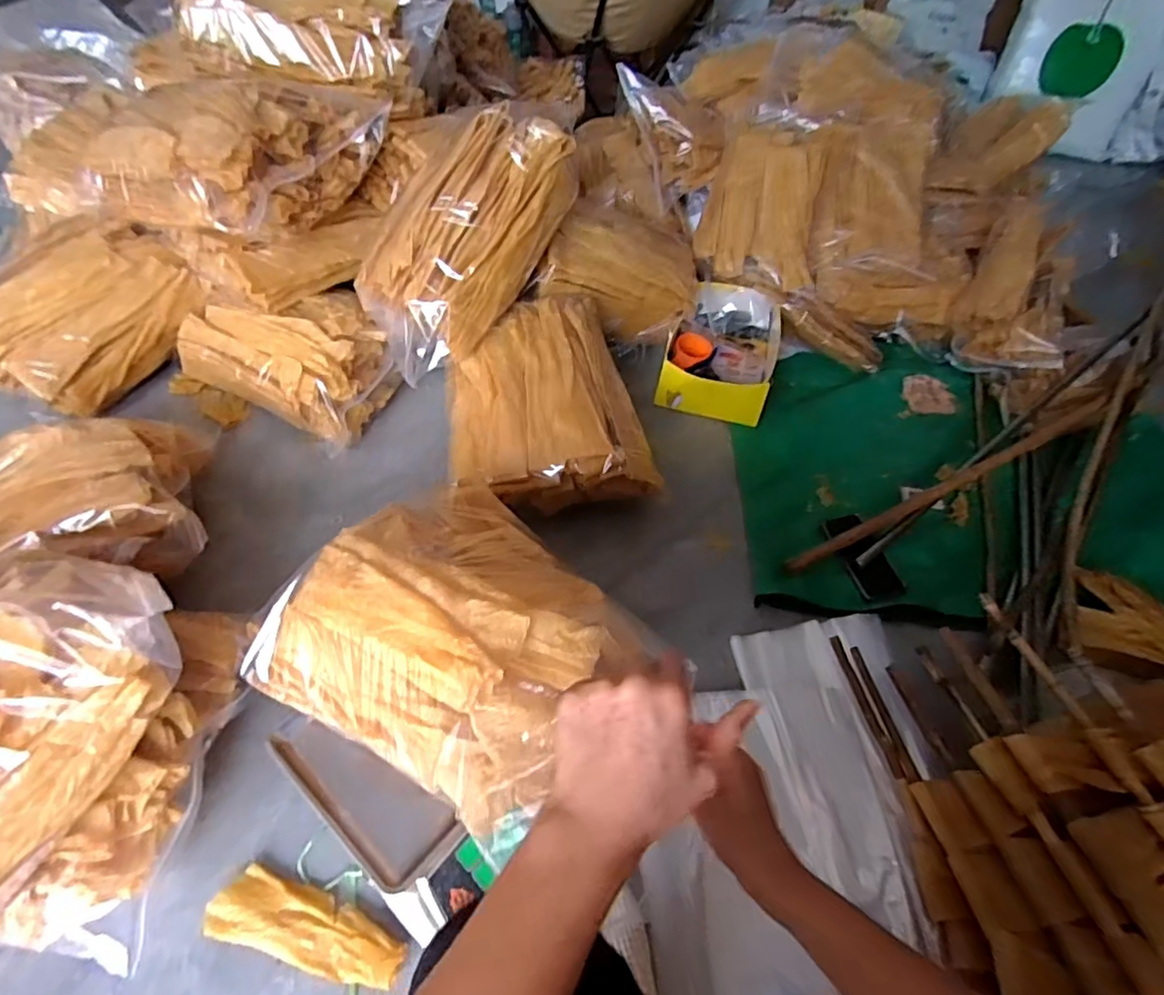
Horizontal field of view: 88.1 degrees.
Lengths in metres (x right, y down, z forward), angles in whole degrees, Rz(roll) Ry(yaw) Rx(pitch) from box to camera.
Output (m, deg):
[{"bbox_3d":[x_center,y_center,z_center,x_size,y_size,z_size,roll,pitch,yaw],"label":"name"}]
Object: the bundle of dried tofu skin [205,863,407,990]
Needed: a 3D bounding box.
[{"bbox_3d":[-0.309,0.486,0.680,0.226,0.025,0.070,14,51,7],"label":"bundle of dried tofu skin"}]

